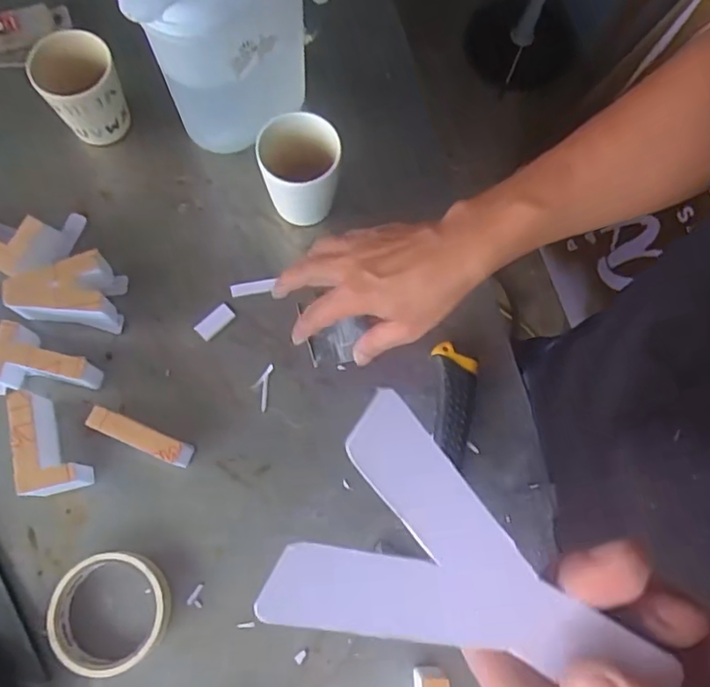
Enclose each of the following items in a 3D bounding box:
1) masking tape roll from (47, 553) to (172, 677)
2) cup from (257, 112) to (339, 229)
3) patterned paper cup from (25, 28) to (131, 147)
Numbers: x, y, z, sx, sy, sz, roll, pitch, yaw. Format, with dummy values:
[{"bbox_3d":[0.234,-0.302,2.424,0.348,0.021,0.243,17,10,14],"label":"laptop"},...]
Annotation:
[{"bbox_3d":[-0.197,0.216,0.491,0.093,0.024,0.089,1,73,-2],"label":"masking tape roll"},{"bbox_3d":[-0.051,-0.161,0.566,0.068,0.088,0.072,1,73,-2],"label":"cup"},{"bbox_3d":[-0.262,-0.243,0.590,0.075,0.084,0.078,1,73,-2],"label":"patterned paper cup"}]

